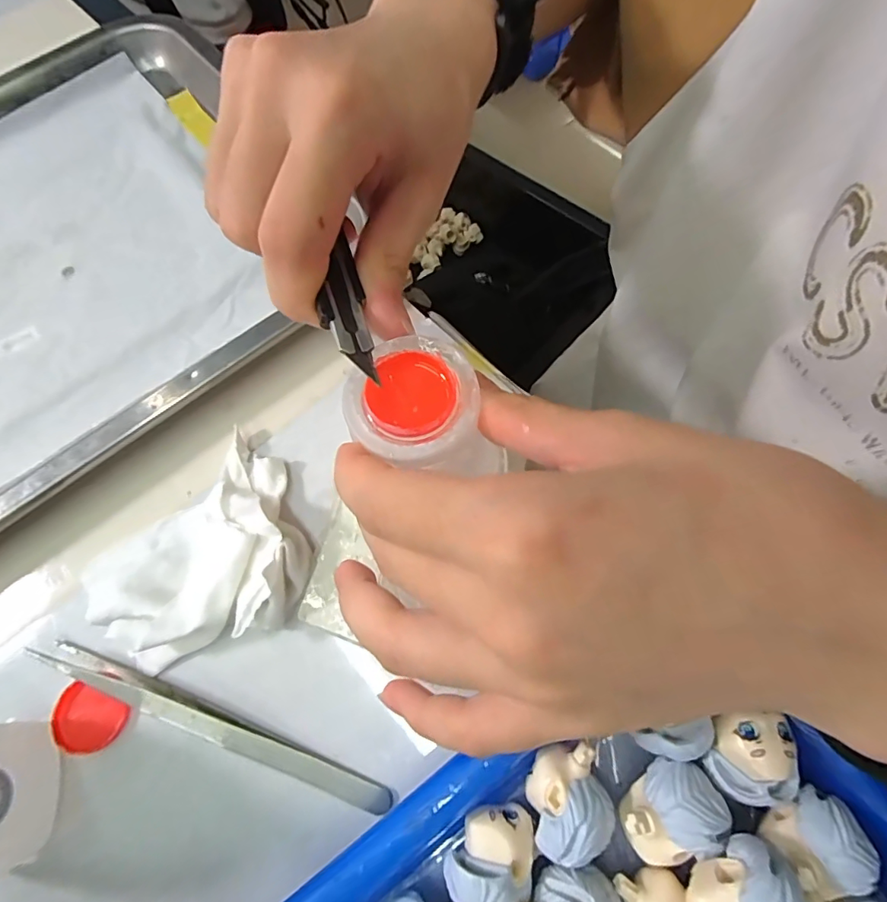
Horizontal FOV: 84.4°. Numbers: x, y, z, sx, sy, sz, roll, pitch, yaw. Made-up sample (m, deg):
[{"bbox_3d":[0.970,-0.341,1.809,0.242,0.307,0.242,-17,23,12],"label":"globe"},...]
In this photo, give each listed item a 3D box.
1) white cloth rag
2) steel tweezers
[{"bbox_3d":[-0.097,0.038,0.185,0.081,0.024,0.075,-21,70,-7],"label":"white cloth rag"},{"bbox_3d":[-0.082,0.095,0.169,0.134,0.011,0.009,20,70,9],"label":"steel tweezers"}]

